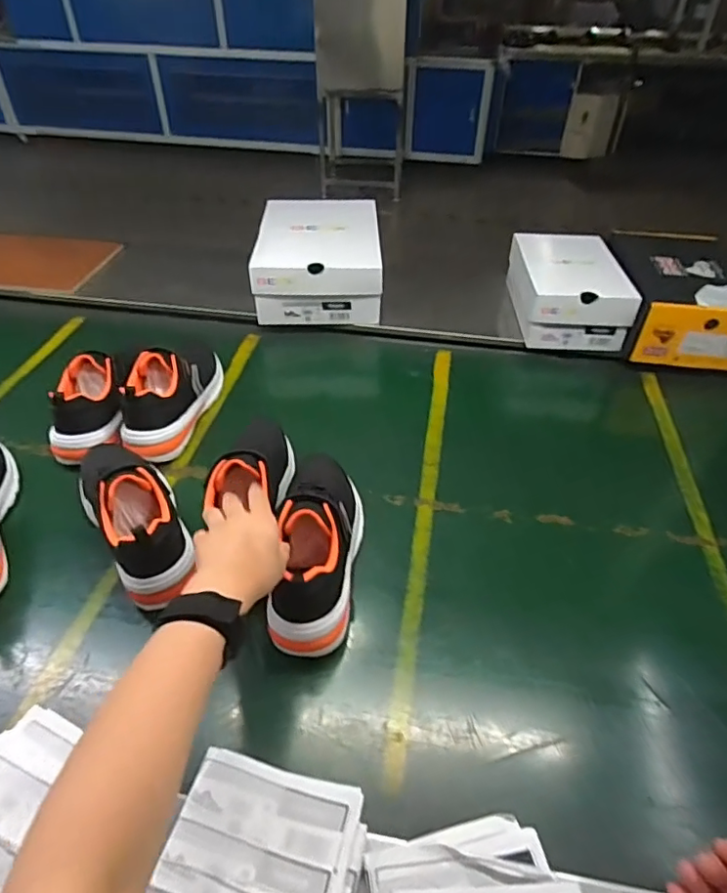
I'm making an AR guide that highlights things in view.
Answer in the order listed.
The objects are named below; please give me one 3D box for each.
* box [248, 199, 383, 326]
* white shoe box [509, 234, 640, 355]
[{"bbox_3d":[-0.081,-0.362,1.069,0.228,0.122,0.286,-1,43,0],"label":"box"},{"bbox_3d":[0.370,-0.290,1.008,0.171,0.098,0.258,3,43,4],"label":"white shoe box"}]

